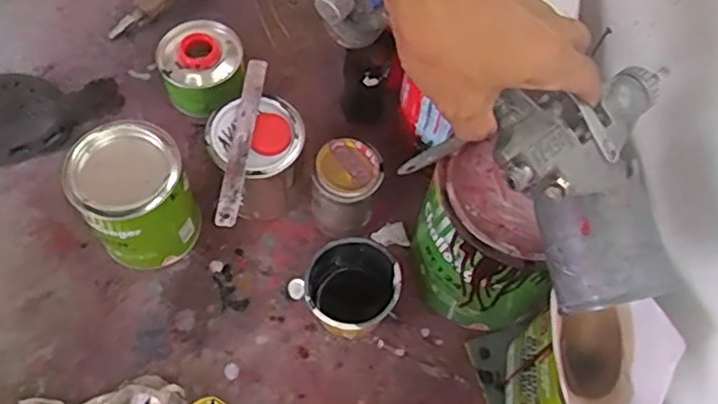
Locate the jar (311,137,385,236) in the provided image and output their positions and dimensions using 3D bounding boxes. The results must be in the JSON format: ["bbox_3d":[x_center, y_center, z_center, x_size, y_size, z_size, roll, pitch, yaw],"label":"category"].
[{"bbox_3d":[-0.015,-0.012,0.715,0.072,0.101,0.072,6,62,-1],"label":"jar"}]

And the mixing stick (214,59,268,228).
[{"bbox_3d":[-0.120,-0.068,0.670,0.022,0.007,0.199,4,59,2],"label":"mixing stick"}]

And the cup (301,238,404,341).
[{"bbox_3d":[-0.006,0.092,0.674,0.092,0.084,0.086,-27,67,-17],"label":"cup"}]

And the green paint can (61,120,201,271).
[{"bbox_3d":[-0.227,0.001,0.674,0.107,0.146,0.094,-26,67,-17],"label":"green paint can"}]

